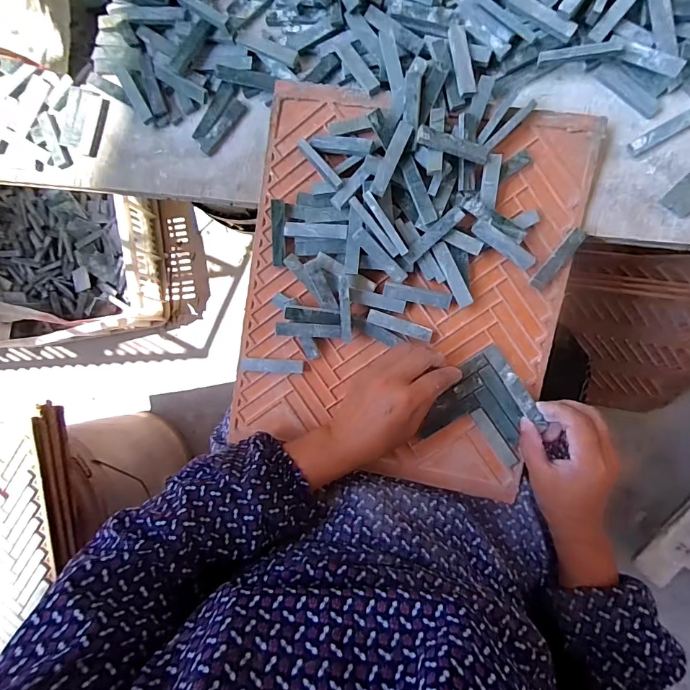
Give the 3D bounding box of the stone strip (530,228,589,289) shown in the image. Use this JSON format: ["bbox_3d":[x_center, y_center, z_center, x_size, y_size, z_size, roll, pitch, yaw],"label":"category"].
[{"bbox_3d":[0.189,-0.076,0.361,0.013,0.012,0.059,37,95,7],"label":"stone strip"}]

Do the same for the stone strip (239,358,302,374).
[{"bbox_3d":[-0.075,0.022,0.416,0.064,0.005,0.015,2,104,1],"label":"stone strip"}]

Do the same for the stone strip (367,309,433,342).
[{"bbox_3d":[0.053,-0.019,0.392,0.063,0.013,0.013,20,93,8],"label":"stone strip"}]

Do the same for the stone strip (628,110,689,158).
[{"bbox_3d":[0.270,-0.179,0.338,0.062,0.008,0.013,-28,86,8],"label":"stone strip"}]

